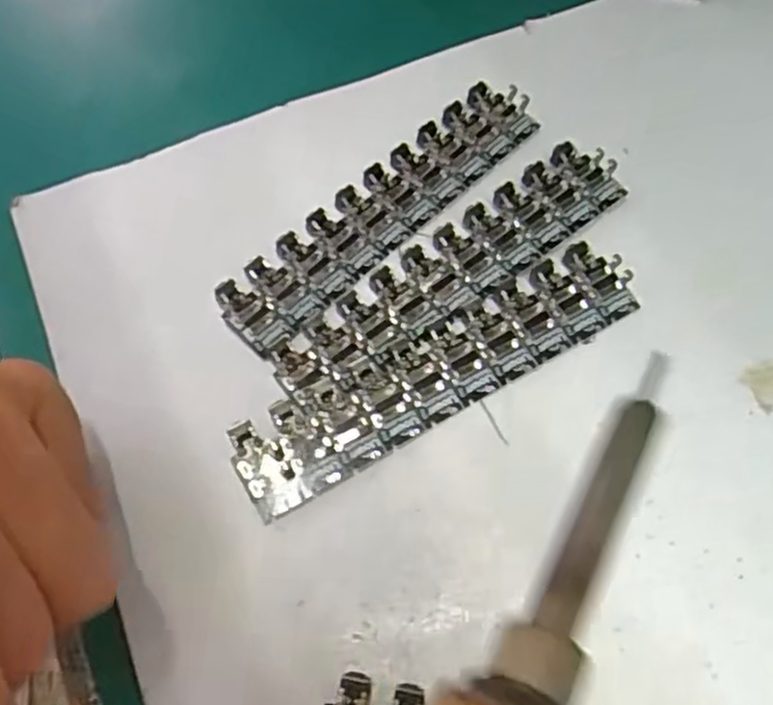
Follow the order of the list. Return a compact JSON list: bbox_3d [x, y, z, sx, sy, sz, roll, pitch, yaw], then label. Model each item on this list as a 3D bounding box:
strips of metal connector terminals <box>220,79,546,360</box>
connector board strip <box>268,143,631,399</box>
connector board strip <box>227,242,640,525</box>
[{"bbox_3d":[0.000,-0.042,0.213,0.023,0.004,0.109,40,71,22],"label":"strips of metal connector terminals"},{"bbox_3d":[0.018,-0.023,0.201,0.109,0.005,0.023,-36,65,-15],"label":"connector board strip"},{"bbox_3d":[0.014,0.004,0.188,0.109,0.004,0.023,-30,64,-12],"label":"connector board strip"}]

